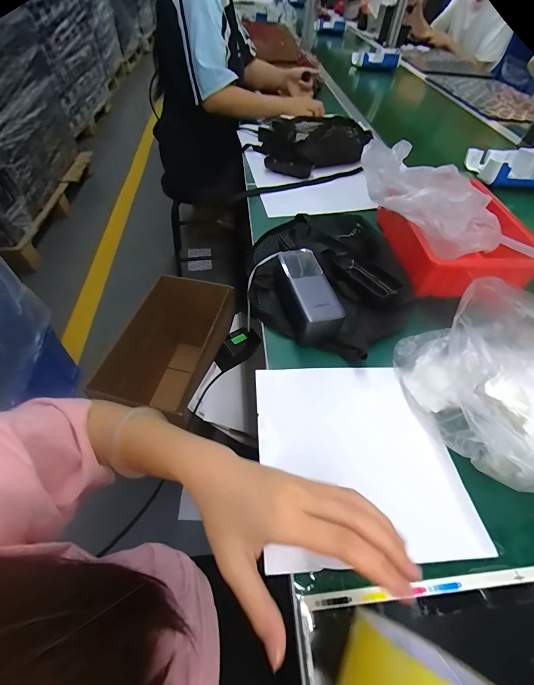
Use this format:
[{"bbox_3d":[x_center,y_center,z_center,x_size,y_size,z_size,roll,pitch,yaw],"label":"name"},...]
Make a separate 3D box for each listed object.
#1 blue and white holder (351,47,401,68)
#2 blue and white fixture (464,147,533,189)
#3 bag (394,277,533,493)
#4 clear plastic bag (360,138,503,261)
[{"bbox_3d":[0.462,-1.187,1.301,0.208,0.071,0.072,-17,55,-16],"label":"blue and white holder"},{"bbox_3d":[0.575,-0.407,0.715,0.173,0.057,0.144,-4,53,-6],"label":"blue and white fixture"},{"bbox_3d":[0.249,0.057,0.283,0.160,0.134,0.178,-1,52,-4],"label":"bag"},{"bbox_3d":[0.219,-0.188,0.409,0.214,0.061,0.090,34,56,-2],"label":"clear plastic bag"}]

